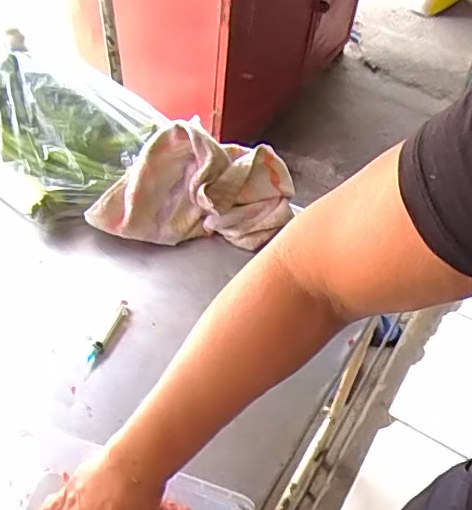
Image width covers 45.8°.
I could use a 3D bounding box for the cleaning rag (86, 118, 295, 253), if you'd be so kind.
[{"bbox_3d":[-0.058,-0.105,0.806,0.282,0.115,0.139,3,49,-1],"label":"cleaning rag"}]

